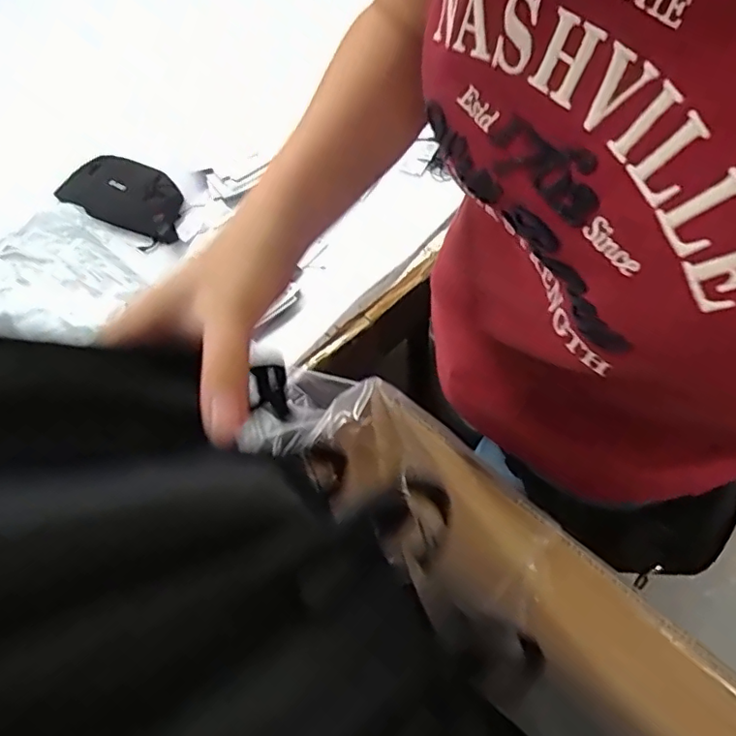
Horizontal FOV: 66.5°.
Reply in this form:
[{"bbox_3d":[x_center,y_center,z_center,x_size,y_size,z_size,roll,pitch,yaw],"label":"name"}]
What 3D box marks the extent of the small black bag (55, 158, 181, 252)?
[{"bbox_3d":[-0.325,-0.232,0.742,0.181,0.050,0.095,27,64,19],"label":"small black bag"}]

